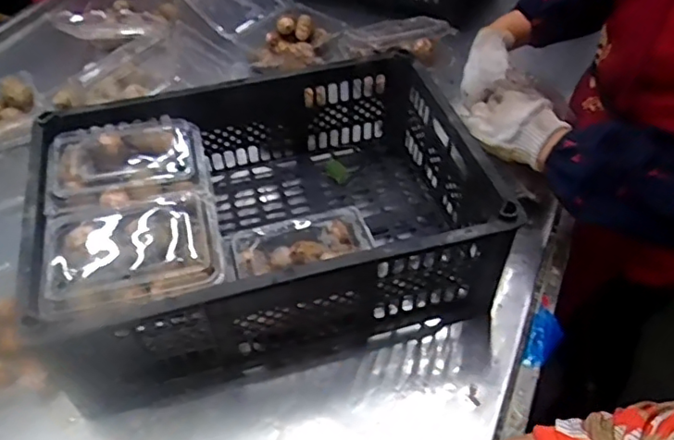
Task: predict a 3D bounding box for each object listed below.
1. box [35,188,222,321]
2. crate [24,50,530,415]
[{"bbox_3d":[-0.209,0.017,0.575,0.173,0.046,0.142,-11,50,-9],"label":"box"},{"bbox_3d":[-0.076,-0.004,0.690,0.494,0.178,0.310,-12,50,-9],"label":"crate"}]

